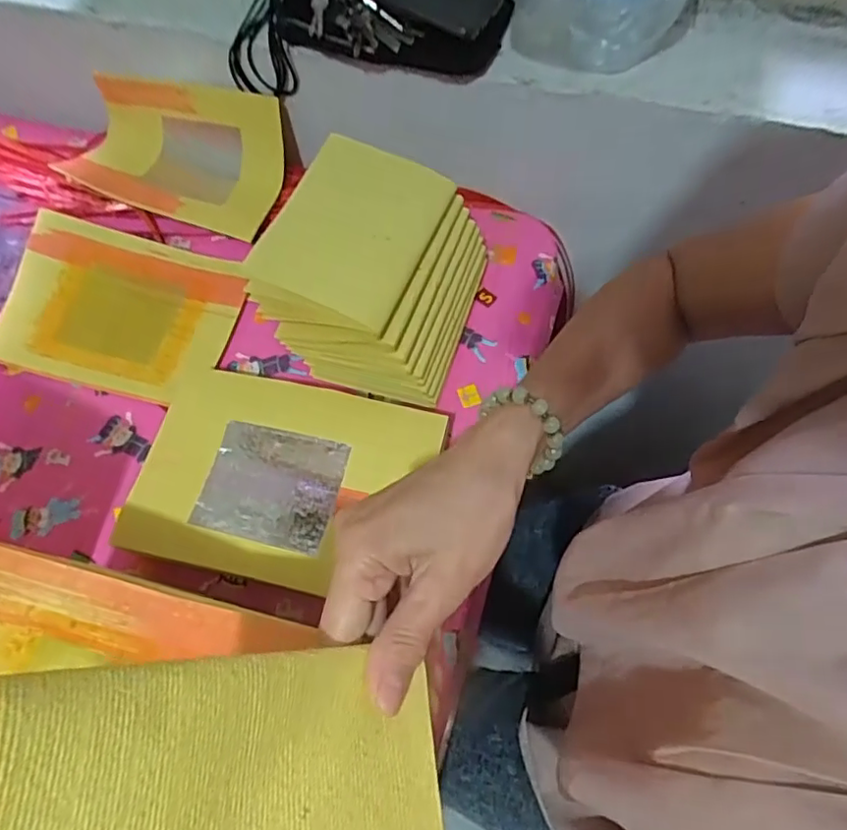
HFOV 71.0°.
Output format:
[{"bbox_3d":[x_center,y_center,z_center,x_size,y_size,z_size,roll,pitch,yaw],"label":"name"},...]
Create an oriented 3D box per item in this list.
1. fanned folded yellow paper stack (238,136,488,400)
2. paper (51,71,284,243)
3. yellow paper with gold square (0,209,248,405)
[{"bbox_3d":[-0.039,-0.122,0.505,0.151,0.148,0.158,17,67,10],"label":"fanned folded yellow paper stack"},{"bbox_3d":[-0.269,-0.283,0.628,0.249,0.059,0.128,17,67,11],"label":"paper"},{"bbox_3d":[-0.300,-0.114,0.587,0.231,0.029,0.176,11,67,8],"label":"yellow paper with gold square"}]

